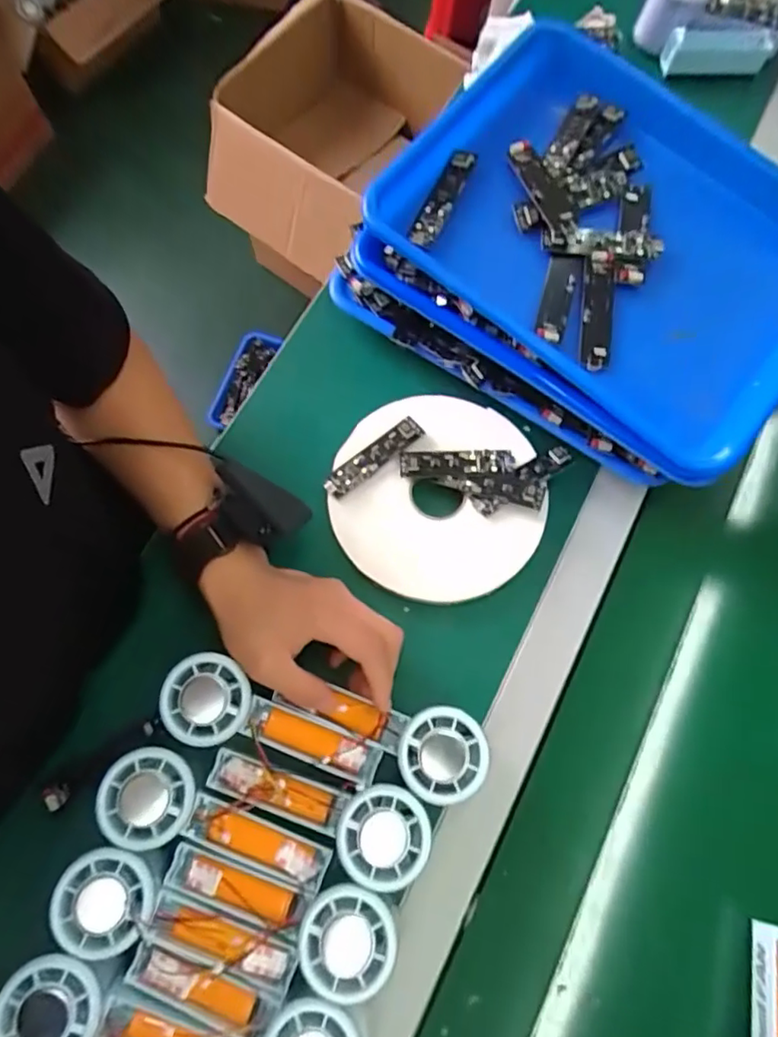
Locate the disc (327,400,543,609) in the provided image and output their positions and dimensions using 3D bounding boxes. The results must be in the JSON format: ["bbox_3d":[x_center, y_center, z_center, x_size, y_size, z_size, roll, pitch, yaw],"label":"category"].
[{"bbox_3d":[0.040,-0.020,0.480,0.164,0.012,0.167,0,73,0],"label":"disc"}]

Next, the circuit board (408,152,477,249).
[{"bbox_3d":[0.040,-0.248,0.465,0.022,0.012,0.077,29,93,9],"label":"circuit board"}]

